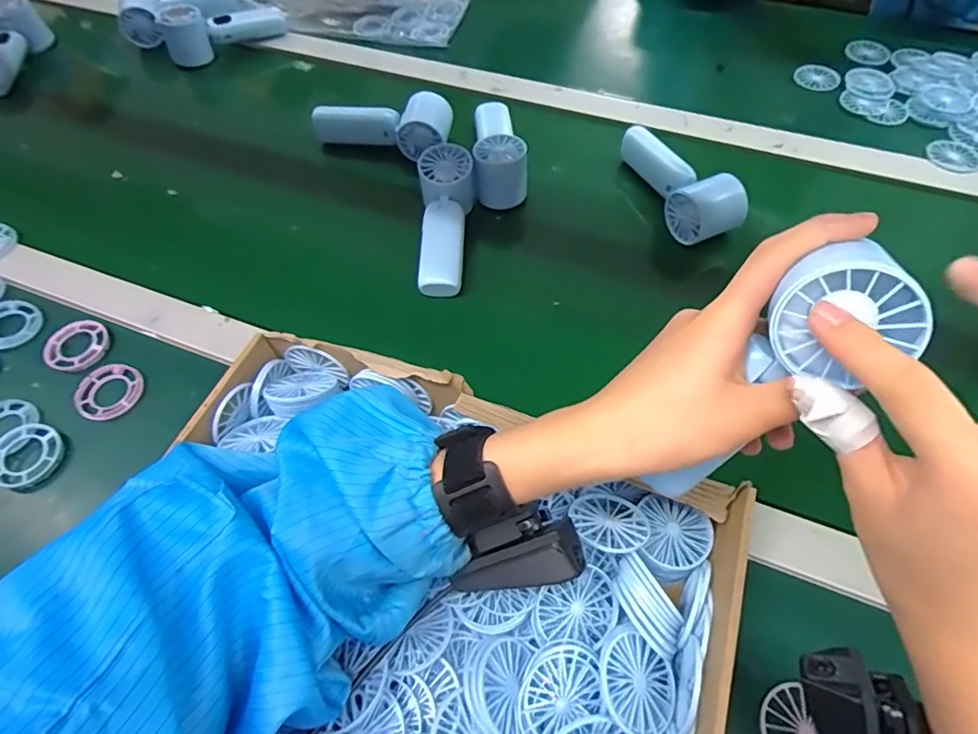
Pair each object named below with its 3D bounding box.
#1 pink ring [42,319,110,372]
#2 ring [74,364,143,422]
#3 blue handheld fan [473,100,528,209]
[{"bbox_3d":[-0.357,-0.021,0.469,0.048,0.012,0.049,-1,59,1],"label":"pink ring"},{"bbox_3d":[-0.314,0.020,0.449,0.044,0.013,0.050,24,63,15],"label":"ring"},{"bbox_3d":[0.009,-0.237,0.570,0.055,0.048,0.150,-7,59,-2],"label":"blue handheld fan"}]

